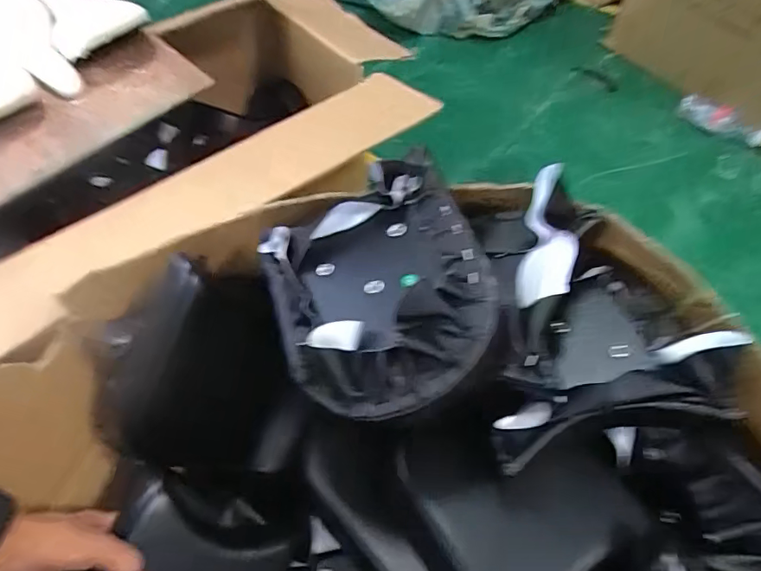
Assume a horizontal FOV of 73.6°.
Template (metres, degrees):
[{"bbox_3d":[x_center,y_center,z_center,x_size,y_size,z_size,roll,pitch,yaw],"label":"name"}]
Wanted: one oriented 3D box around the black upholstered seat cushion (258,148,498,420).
[{"bbox_3d":[-0.007,-0.001,0.409,0.177,0.070,0.209,-30,56,10],"label":"black upholstered seat cushion"}]

